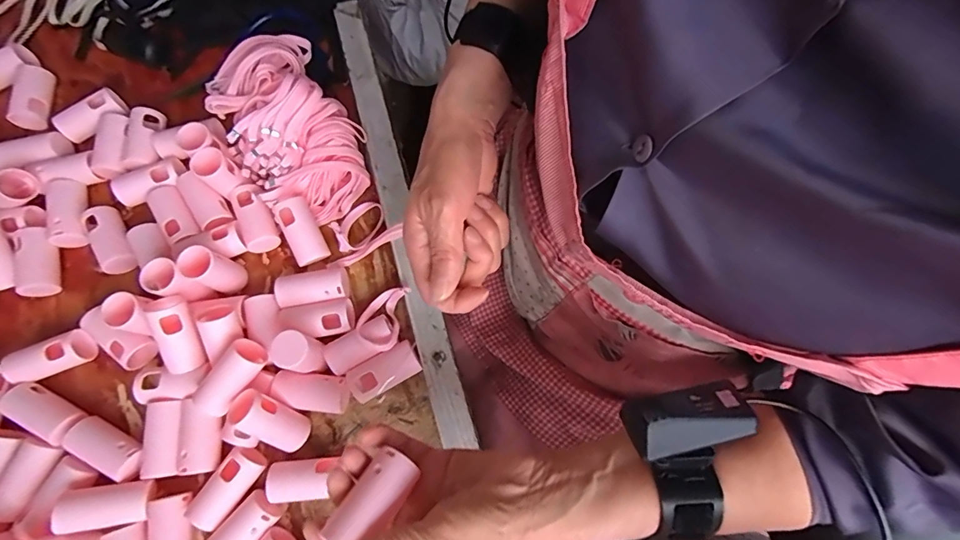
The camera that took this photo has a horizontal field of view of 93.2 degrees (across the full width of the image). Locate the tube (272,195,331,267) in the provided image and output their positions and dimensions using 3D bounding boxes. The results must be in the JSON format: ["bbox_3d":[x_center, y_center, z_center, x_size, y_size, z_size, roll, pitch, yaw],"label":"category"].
[{"bbox_3d":[-0.168,-0.039,0.428,0.030,0.024,0.067,-25,96,-5],"label":"tube"}]

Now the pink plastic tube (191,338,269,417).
[{"bbox_3d":[-0.205,0.089,0.376,0.030,0.028,0.061,38,79,12],"label":"pink plastic tube"}]

